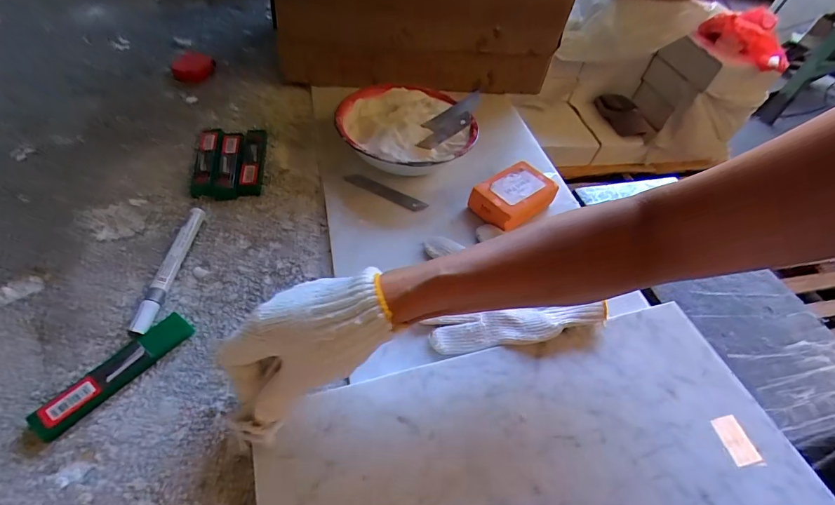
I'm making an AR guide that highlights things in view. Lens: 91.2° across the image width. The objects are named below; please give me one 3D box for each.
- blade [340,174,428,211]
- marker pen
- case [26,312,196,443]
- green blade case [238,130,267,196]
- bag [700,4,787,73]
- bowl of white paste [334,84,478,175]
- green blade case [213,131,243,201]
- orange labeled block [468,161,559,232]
[{"bbox_3d":[-0.038,-0.070,0.468,0.101,0.004,0.016,25,55,12],"label":"blade"},{"bbox_3d":[-0.227,0.012,0.380,0.014,0.018,0.138,7,51,-4],"label":"marker pen"},{"bbox_3d":[-0.232,0.090,0.317,0.027,0.011,0.113,33,54,16],"label":"case"},{"bbox_3d":[-0.196,-0.112,0.487,0.024,0.013,0.120,-3,53,-12],"label":"green blade case"},{"bbox_3d":[1.044,-0.680,1.291,0.275,0.128,0.134,37,56,19],"label":"bag"},{"bbox_3d":[-0.015,-0.140,0.494,0.153,0.050,0.147,5,52,-6],"label":"bowl of white paste"},{"bbox_3d":[-0.219,-0.105,0.475,0.025,0.011,0.109,-5,53,-13],"label":"green blade case"},{"bbox_3d":[0.111,-0.063,0.463,0.091,0.029,0.062,-28,61,-27],"label":"orange labeled block"}]

